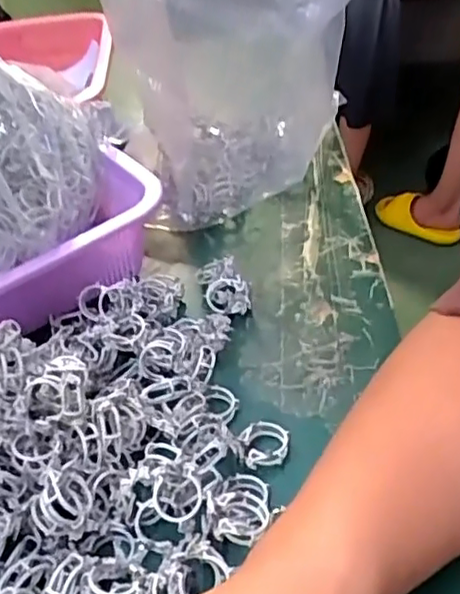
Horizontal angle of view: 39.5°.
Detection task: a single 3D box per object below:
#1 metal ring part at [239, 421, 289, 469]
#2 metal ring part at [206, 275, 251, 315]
[{"bbox_3d":[0.019,0.080,0.356,0.027,0.011,0.029,-4,41,4],"label":"metal ring part"},{"bbox_3d":[-0.001,-0.001,0.440,0.031,0.006,0.026,-6,82,23],"label":"metal ring part"}]

